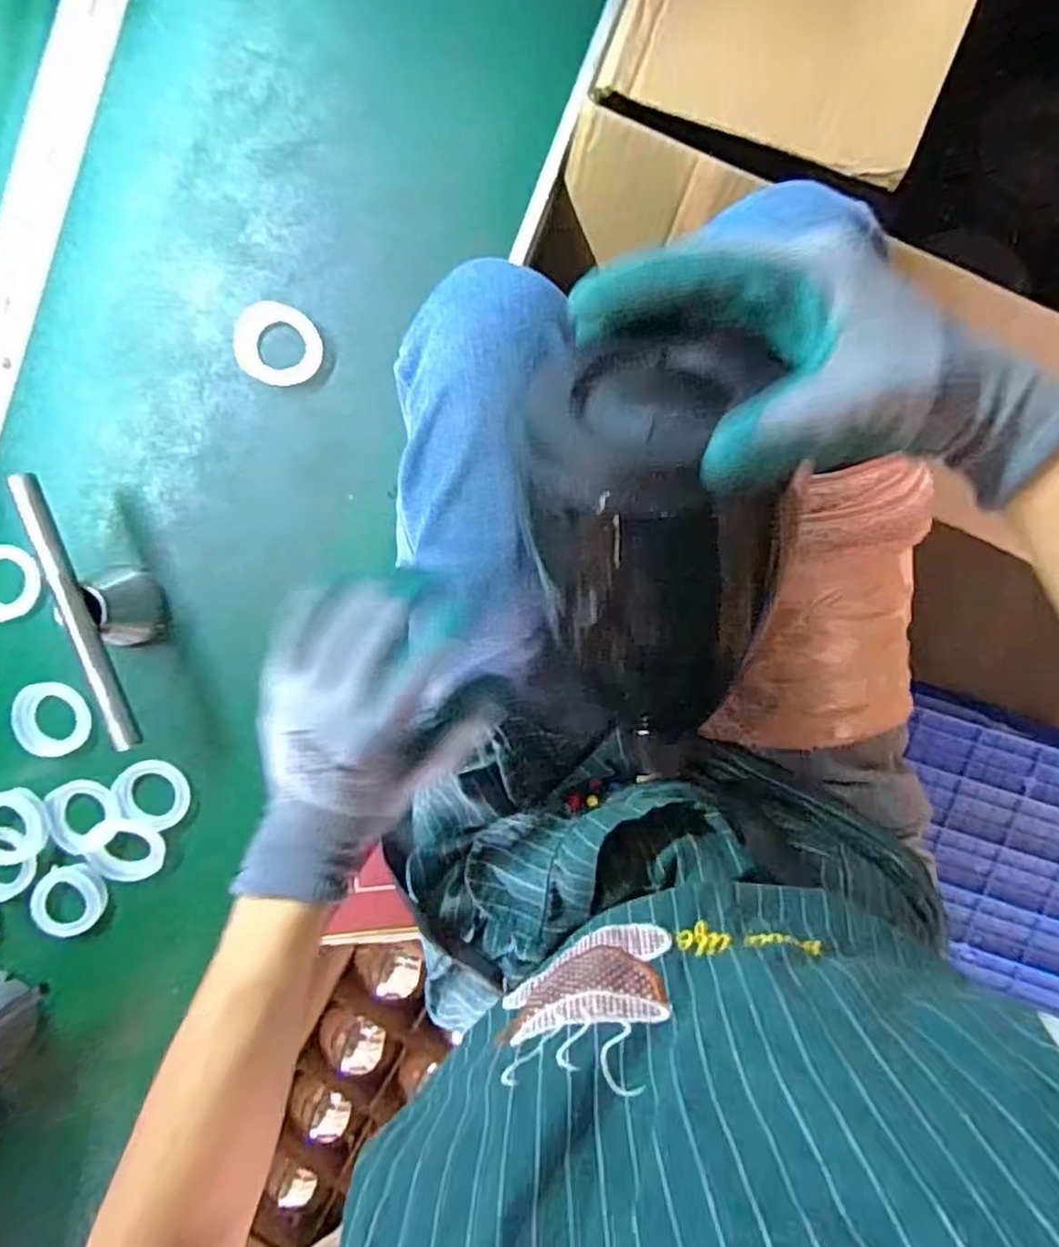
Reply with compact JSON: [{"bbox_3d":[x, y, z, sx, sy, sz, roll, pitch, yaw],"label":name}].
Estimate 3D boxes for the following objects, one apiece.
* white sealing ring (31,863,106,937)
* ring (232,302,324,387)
[{"bbox_3d":[-0.369,0.224,0.572,0.053,0.013,0.055,1,95,7],"label":"white sealing ring"},{"bbox_3d":[-0.184,-0.203,0.519,0.062,0.009,0.057,1,95,7],"label":"ring"}]

